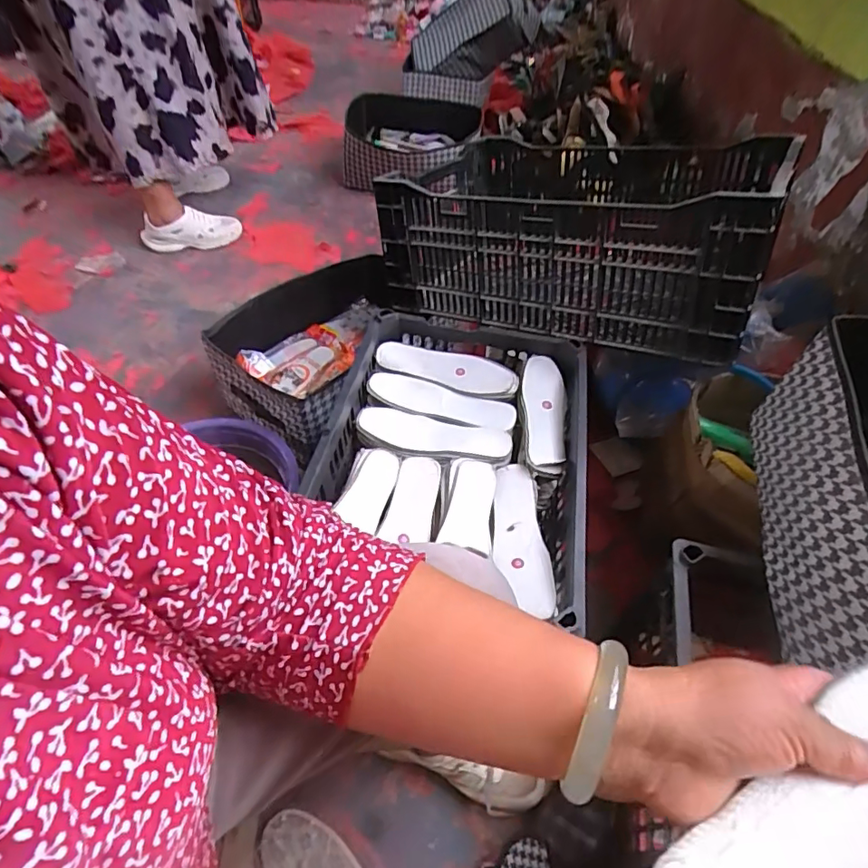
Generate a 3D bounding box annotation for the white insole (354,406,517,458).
[{"bbox_3d":[0.000,0.001,0.771,0.222,0.013,0.067,11,55,6],"label":"white insole"}]

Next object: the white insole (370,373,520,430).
[{"bbox_3d":[0.011,-0.049,0.800,0.225,0.013,0.061,16,56,10],"label":"white insole"}]

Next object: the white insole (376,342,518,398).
[{"bbox_3d":[0.023,-0.112,0.839,0.223,0.012,0.076,14,55,8],"label":"white insole"}]

